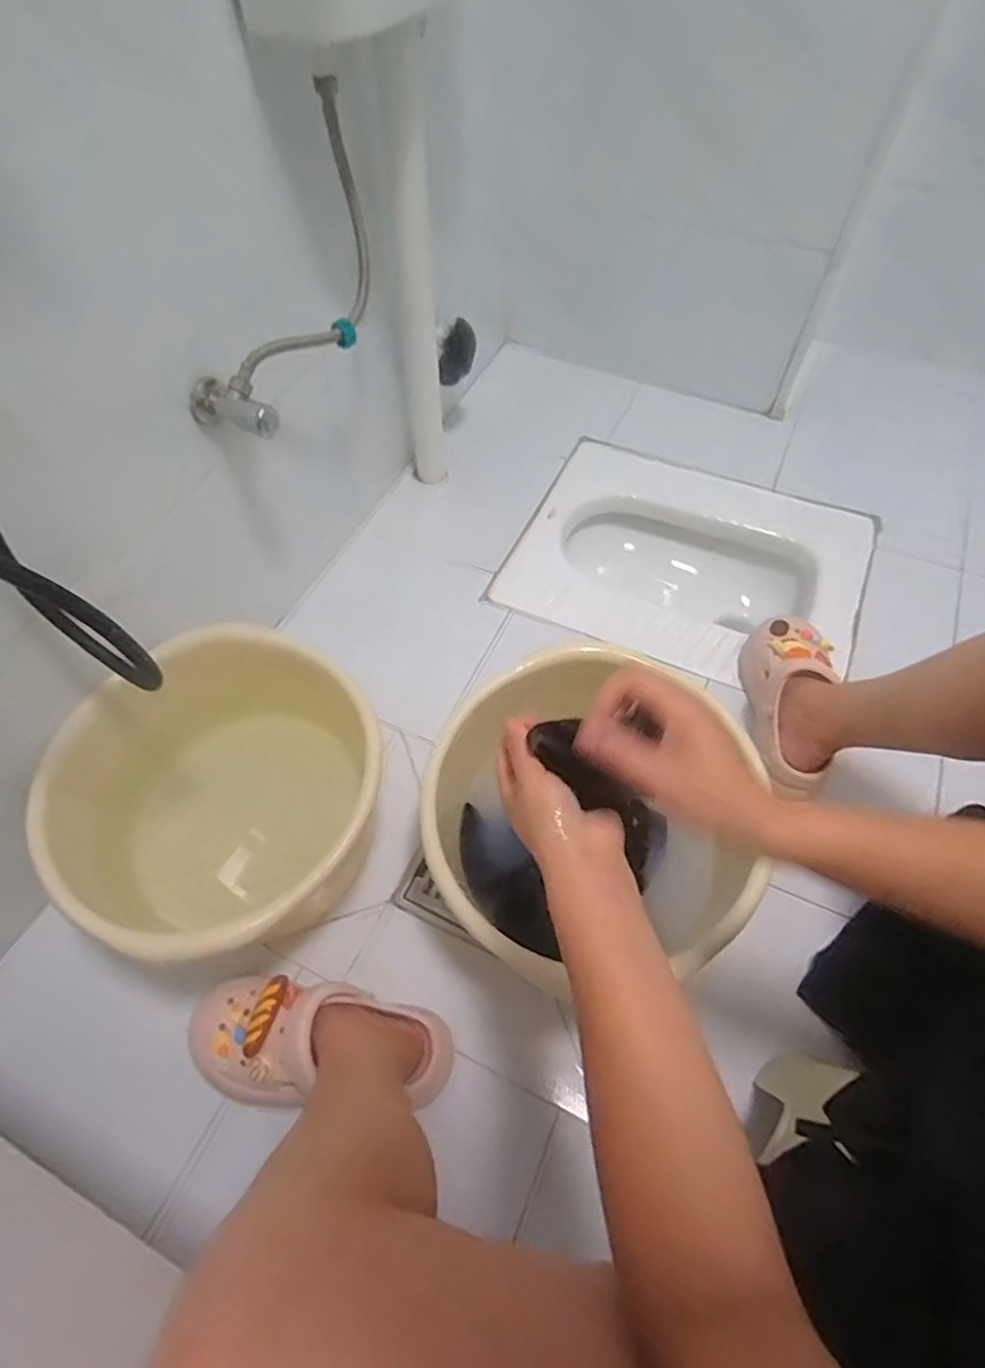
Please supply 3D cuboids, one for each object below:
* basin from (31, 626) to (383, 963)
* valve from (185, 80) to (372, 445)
[{"bbox_3d":[-0.292,0.132,0.713,0.331,0.204,0.327,0,57,0],"label":"basin"},{"bbox_3d":[-0.217,-0.421,0.704,0.104,0.219,0.337,27,86,16],"label":"valve"}]

